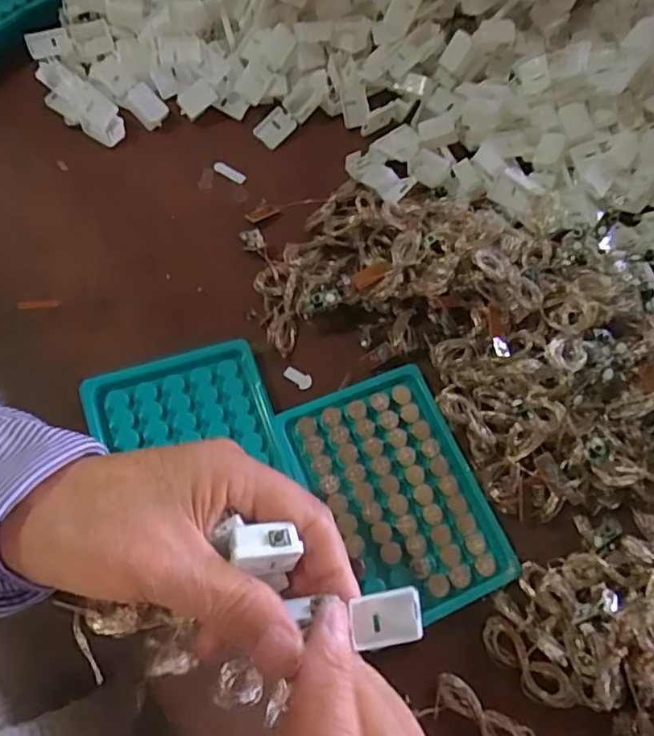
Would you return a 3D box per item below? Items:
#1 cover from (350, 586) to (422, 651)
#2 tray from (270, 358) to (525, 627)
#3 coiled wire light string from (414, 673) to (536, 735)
[{"bbox_3d":[0.024,0.097,0.222,0.027,0.004,0.021,-11,92,-5],"label":"cover"},{"bbox_3d":[0.041,0.069,0.320,0.091,0.015,0.131,-21,73,-15],"label":"tray"},{"bbox_3d":[0.078,0.178,0.288,0.057,0.010,0.024,30,68,4],"label":"coiled wire light string"}]

